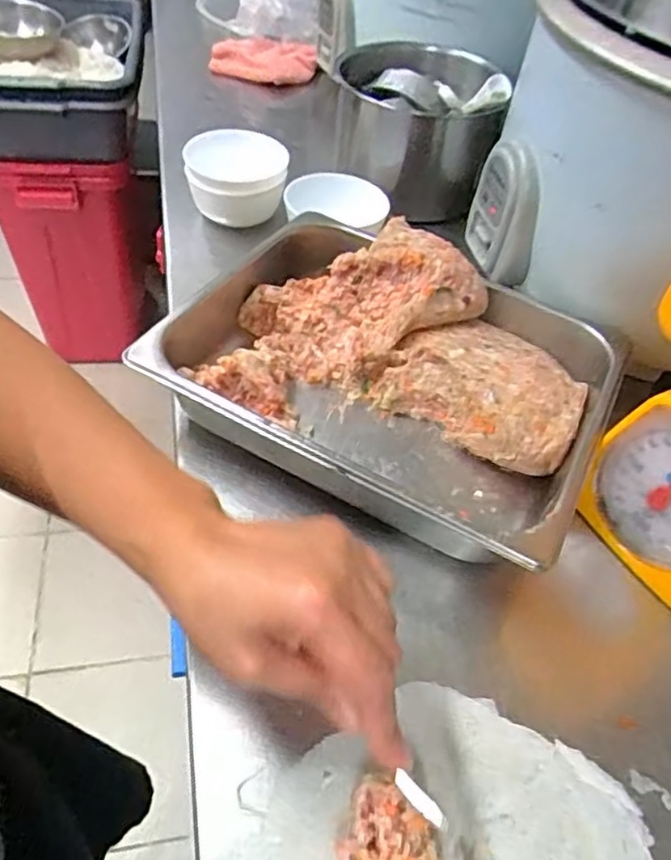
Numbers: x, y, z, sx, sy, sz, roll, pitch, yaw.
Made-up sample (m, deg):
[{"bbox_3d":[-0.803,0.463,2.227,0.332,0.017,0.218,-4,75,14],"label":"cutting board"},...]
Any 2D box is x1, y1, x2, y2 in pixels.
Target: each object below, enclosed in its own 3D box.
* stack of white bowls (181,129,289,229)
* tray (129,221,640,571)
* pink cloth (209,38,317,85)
[{"bbox_3d":[-0.106,-0.265,0.685,0.106,0.068,0.102,1,49,-7],"label":"stack of white bowls"},{"bbox_3d":[0.042,-0.050,0.506,0.318,0.076,0.258,25,51,15],"label":"tray"},{"bbox_3d":[-0.105,-0.578,0.990,0.162,0.045,0.113,21,50,10],"label":"pink cloth"}]

